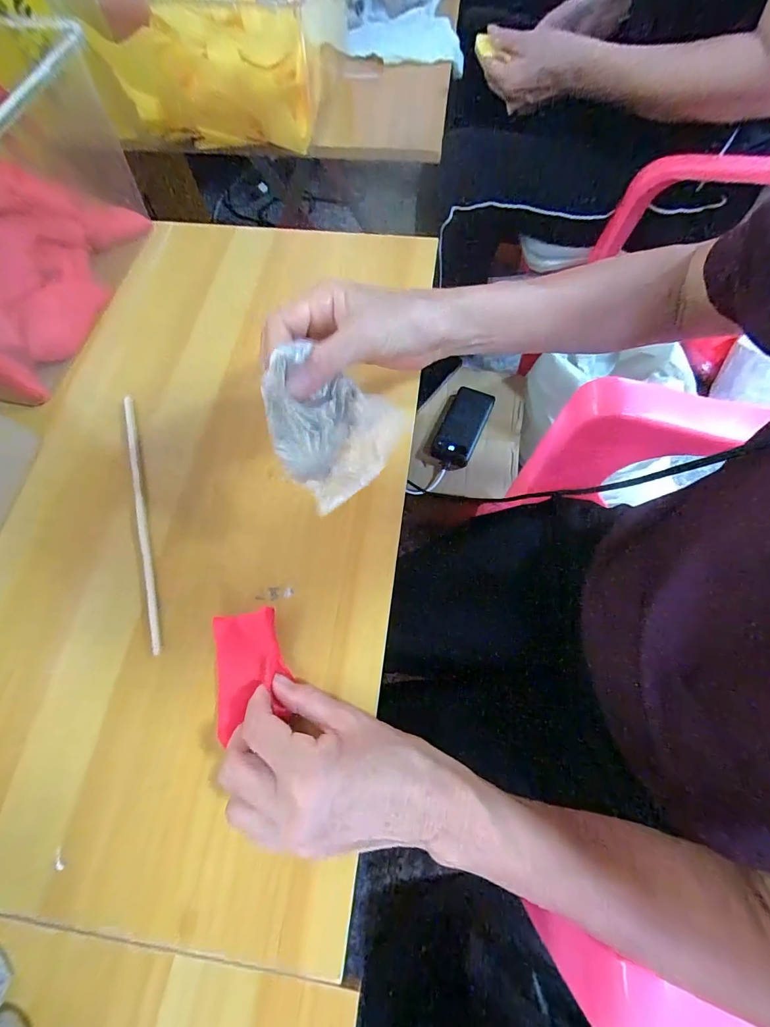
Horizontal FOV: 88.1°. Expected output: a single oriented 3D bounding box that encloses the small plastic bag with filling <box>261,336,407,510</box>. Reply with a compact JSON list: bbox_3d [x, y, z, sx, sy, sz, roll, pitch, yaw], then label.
[{"bbox_3d":[-0.041,-0.056,0.263,0.089,0.026,0.081,38,111,-5],"label":"small plastic bag with filling"}]

